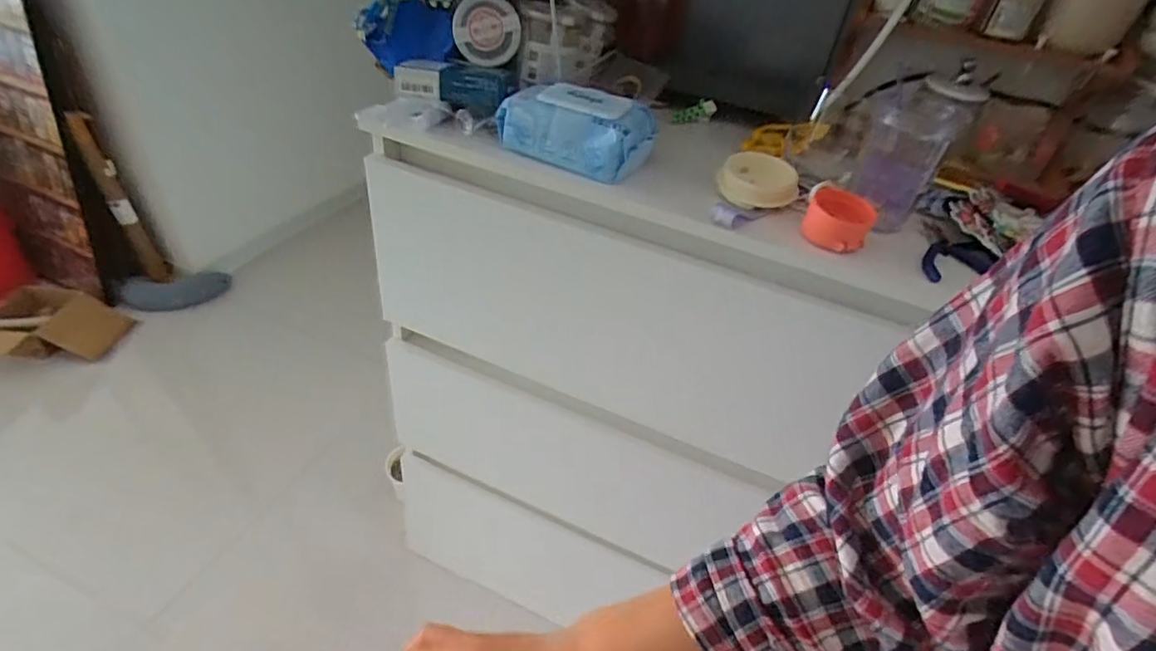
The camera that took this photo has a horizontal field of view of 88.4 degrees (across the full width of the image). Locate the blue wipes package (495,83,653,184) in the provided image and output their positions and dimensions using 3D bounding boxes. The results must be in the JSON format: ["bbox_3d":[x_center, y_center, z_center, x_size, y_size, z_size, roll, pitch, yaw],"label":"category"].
[{"bbox_3d":[0.001,-0.224,0.669,0.162,0.067,0.093,16,40,19],"label":"blue wipes package"}]

